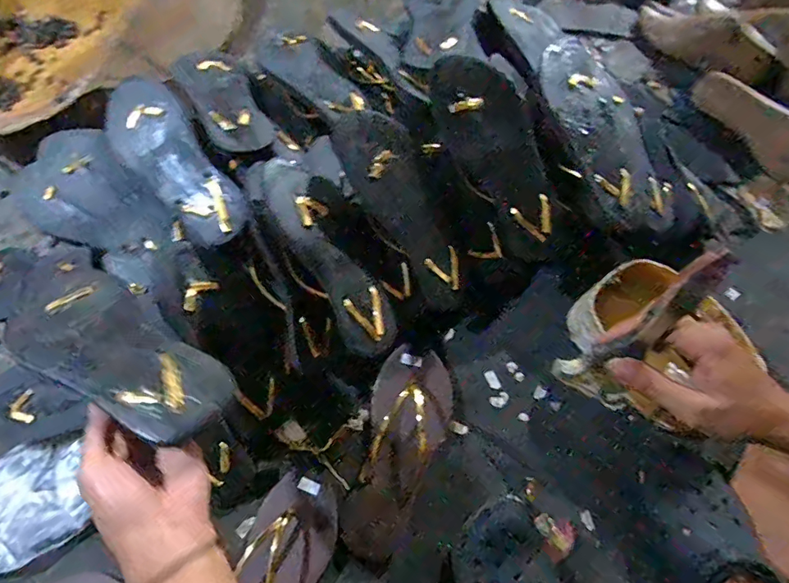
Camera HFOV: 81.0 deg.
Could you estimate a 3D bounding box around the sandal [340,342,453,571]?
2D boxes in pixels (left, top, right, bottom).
[{"bbox_3d":[0.007,0.187,0.544,0.092,0.032,0.240,14,72,4],"label":"sandal"}]

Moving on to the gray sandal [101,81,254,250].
[{"bbox_3d":[-0.256,-0.149,0.531,0.084,0.032,0.230,-35,75,-11],"label":"gray sandal"}]

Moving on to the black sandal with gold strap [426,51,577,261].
[{"bbox_3d":[0.126,-0.152,0.539,0.096,0.029,0.248,-28,102,5],"label":"black sandal with gold strap"}]

